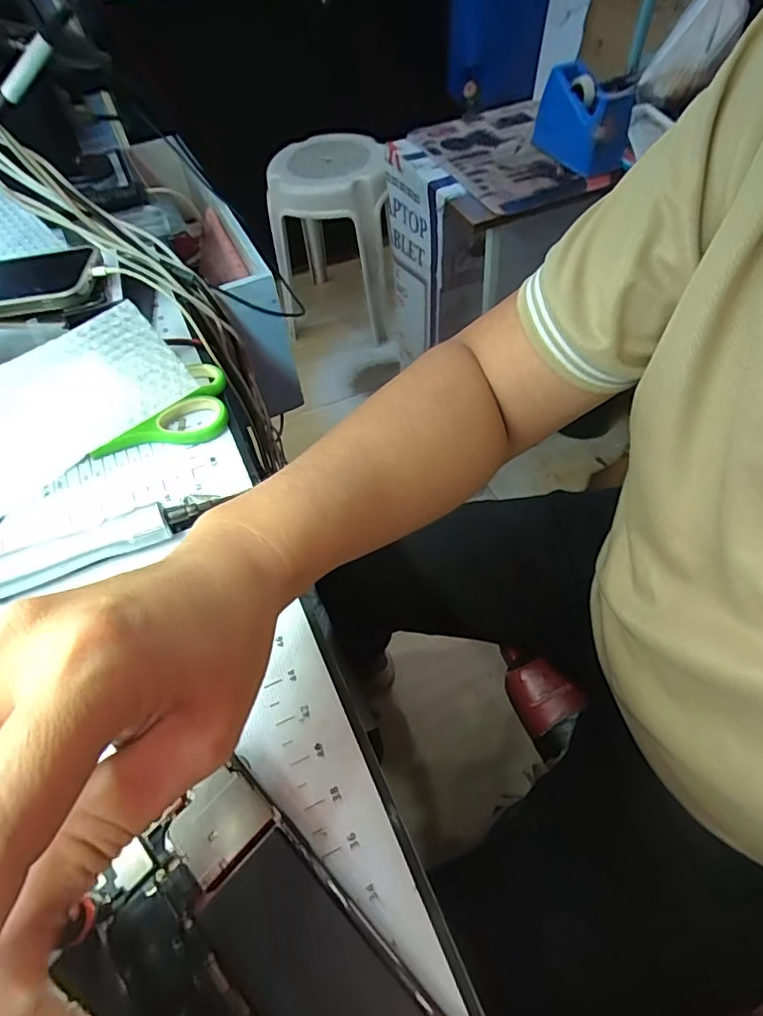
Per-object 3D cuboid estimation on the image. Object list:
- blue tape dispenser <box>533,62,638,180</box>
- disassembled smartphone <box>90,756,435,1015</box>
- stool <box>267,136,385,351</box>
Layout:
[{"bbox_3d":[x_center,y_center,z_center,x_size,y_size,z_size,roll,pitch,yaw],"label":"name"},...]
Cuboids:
[{"bbox_3d":[0.268,-0.524,0.709,0.057,0.100,0.142,-19,55,-9],"label":"blue tape dispenser"},{"bbox_3d":[-0.042,0.176,0.195,0.145,0.008,0.074,37,65,26],"label":"disassembled smartphone"},{"bbox_3d":[-0.144,-0.762,1.514,0.331,0.444,0.364,-5,54,1],"label":"stool"}]

